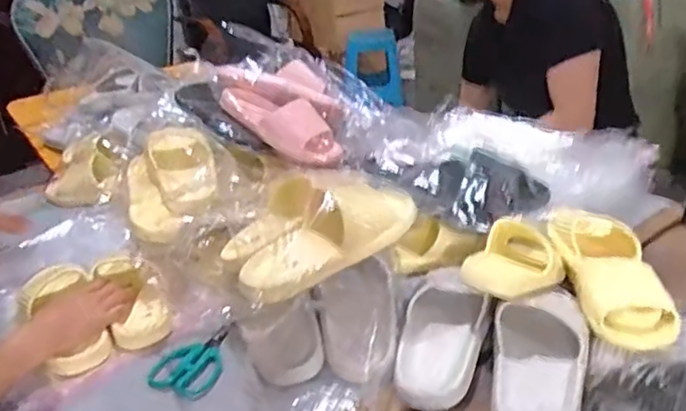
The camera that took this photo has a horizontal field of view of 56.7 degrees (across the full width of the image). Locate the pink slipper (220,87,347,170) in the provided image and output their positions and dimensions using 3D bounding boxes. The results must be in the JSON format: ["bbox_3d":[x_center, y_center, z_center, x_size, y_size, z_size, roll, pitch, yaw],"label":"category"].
[{"bbox_3d":[-0.105,-0.142,1.081,0.234,0.063,0.089,29,37,12],"label":"pink slipper"}]

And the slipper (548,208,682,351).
[{"bbox_3d":[0.357,0.093,0.850,0.101,0.065,0.253,-4,27,4],"label":"slipper"}]

